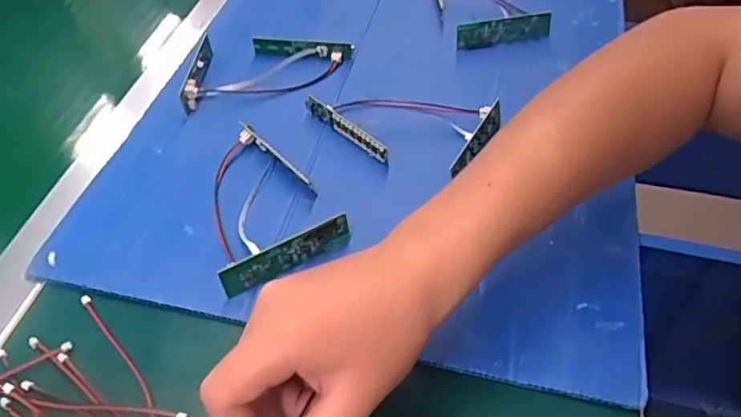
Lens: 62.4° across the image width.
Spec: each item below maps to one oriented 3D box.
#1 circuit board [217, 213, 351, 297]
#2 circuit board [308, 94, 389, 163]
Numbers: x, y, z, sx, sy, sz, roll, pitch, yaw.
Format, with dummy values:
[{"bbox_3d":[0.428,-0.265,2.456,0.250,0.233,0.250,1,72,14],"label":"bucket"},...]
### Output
[{"bbox_3d":[-0.049,0.028,0.363,0.081,0.023,0.004,-24,33,-19],"label":"circuit board"},{"bbox_3d":[-0.018,-0.059,0.443,0.005,0.019,0.080,-36,56,-29],"label":"circuit board"}]

